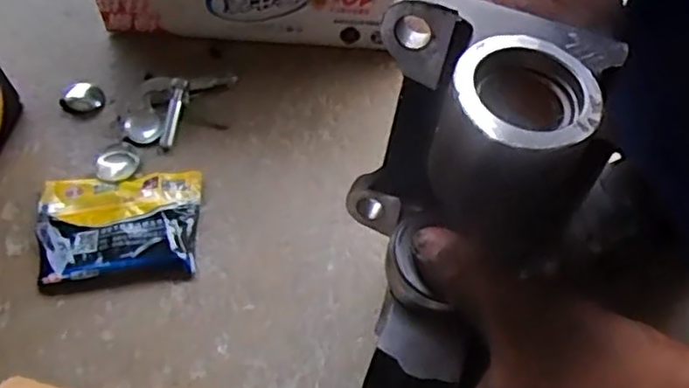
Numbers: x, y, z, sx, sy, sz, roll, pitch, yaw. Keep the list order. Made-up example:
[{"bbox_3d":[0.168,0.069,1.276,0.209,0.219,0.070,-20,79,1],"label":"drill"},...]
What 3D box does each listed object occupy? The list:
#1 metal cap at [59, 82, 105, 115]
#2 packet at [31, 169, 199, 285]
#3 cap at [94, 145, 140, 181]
[{"bbox_3d":[-0.220,-0.080,0.542,0.033,0.008,0.026,-27,65,-18],"label":"metal cap"},{"bbox_3d":[-0.168,0.022,0.483,0.116,0.018,0.082,-6,60,-7],"label":"packet"},{"bbox_3d":[-0.178,-0.022,0.511,0.030,0.014,0.035,1,60,-3],"label":"cap"}]

